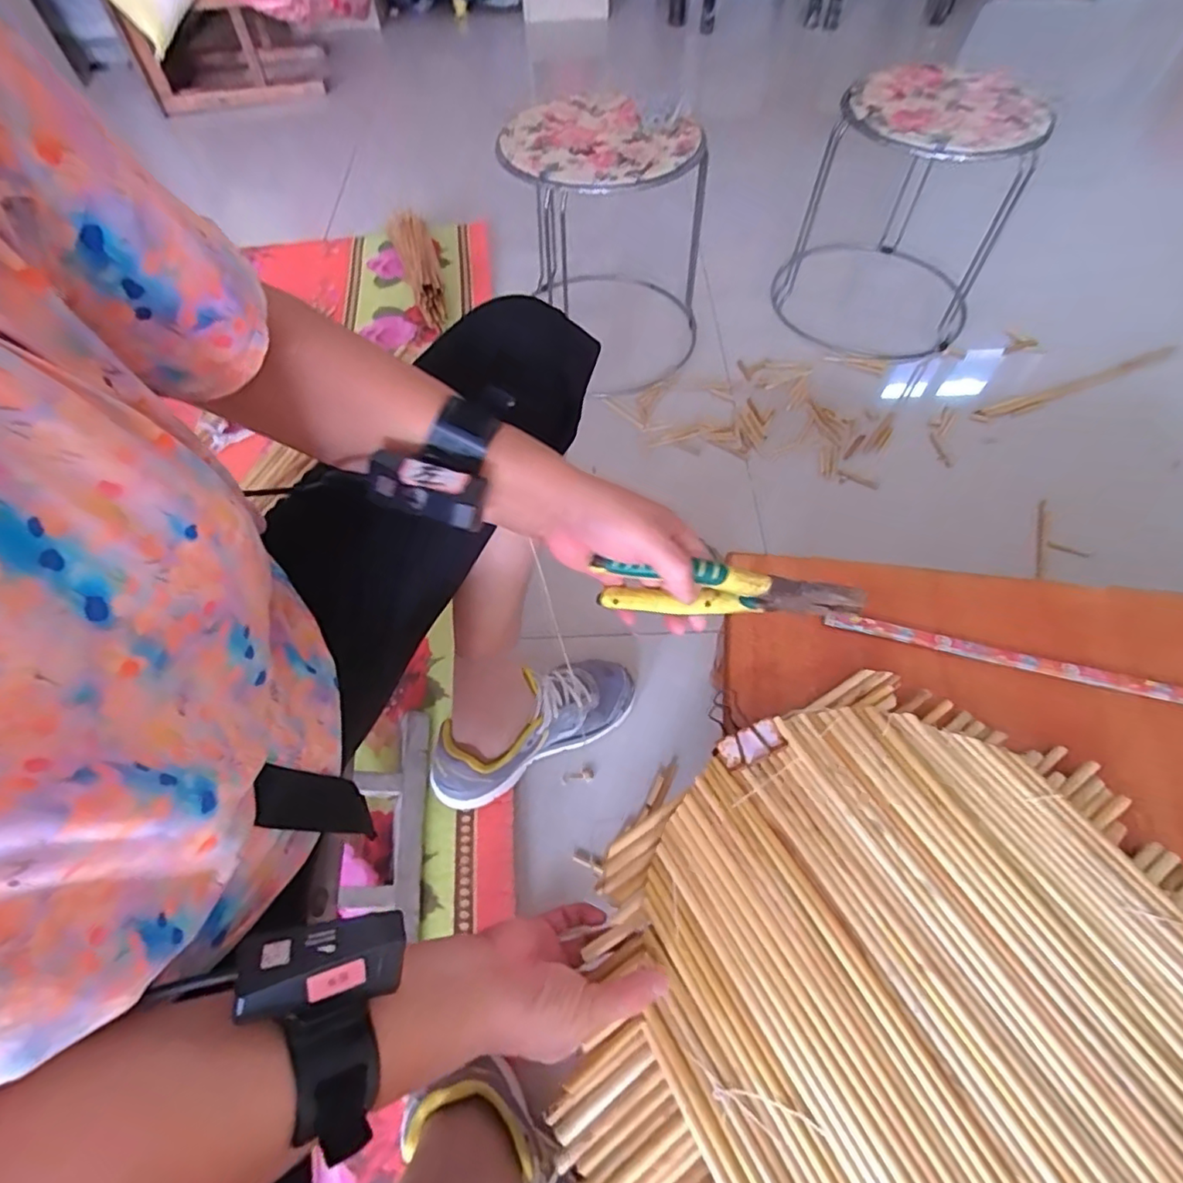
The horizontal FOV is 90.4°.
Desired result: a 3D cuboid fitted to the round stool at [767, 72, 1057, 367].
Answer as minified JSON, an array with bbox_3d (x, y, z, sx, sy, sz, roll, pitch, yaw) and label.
[{"bbox_3d":[0.569,-0.697,1.094,0.369,0.370,0.447,25,64,15],"label":"round stool"}]

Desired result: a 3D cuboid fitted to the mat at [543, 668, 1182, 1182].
[{"bbox_3d":[0.188,0.252,0.369,0.416,0.023,0.335,-30,63,-16],"label":"mat"}]

